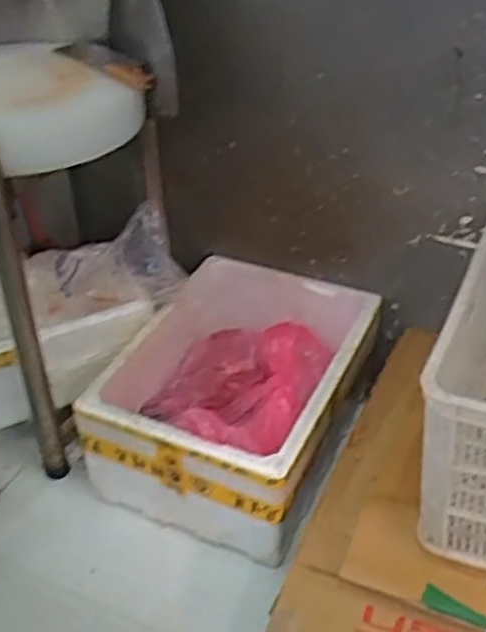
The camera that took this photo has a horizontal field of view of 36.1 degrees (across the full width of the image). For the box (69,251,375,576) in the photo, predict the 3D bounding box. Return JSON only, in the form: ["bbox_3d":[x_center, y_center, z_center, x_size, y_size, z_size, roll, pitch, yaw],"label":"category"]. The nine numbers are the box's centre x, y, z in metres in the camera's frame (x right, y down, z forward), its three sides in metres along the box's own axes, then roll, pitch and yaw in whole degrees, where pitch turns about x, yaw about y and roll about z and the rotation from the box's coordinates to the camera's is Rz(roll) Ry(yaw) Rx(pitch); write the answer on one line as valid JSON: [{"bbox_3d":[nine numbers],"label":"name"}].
[{"bbox_3d":[-0.006,0.162,1.667,0.462,0.290,0.604,16,41,21],"label":"box"}]

